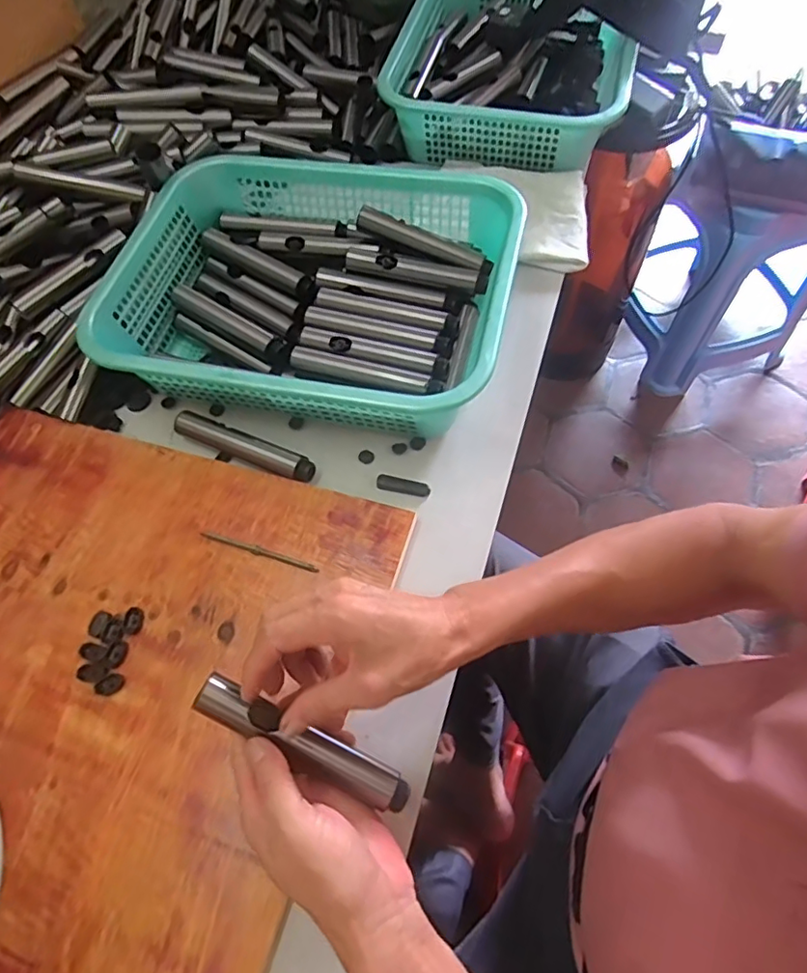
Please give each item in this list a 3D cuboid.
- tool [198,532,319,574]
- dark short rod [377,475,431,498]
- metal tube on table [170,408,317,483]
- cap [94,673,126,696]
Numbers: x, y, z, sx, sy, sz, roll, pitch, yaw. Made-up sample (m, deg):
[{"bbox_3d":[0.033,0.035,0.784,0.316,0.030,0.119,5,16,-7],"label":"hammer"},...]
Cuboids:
[{"bbox_3d":[-0.128,0.057,0.498,0.114,0.012,0.007,17,66,12],"label":"tool"},{"bbox_3d":[-0.001,0.000,0.532,0.051,0.010,0.013,14,65,11],"label":"dark short rod"},{"bbox_3d":[-0.156,-0.039,0.549,0.153,0.026,0.024,21,67,14],"label":"metal tube on table"},{"bbox_3d":[-0.235,0.159,0.449,0.023,0.004,0.015,-32,66,-12],"label":"cap"}]

